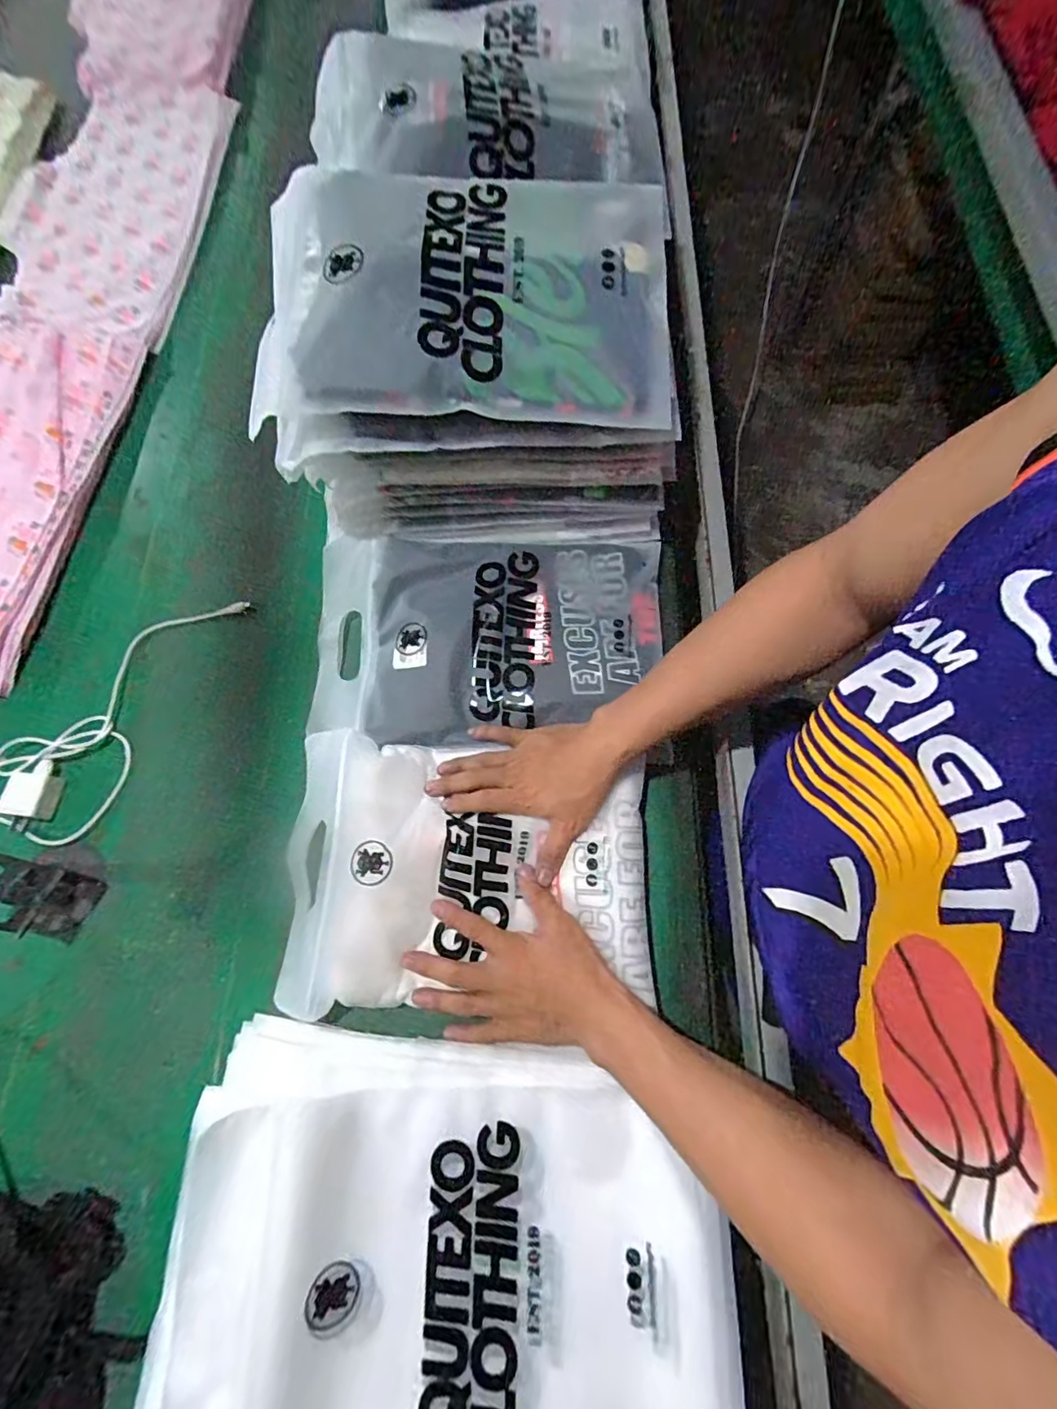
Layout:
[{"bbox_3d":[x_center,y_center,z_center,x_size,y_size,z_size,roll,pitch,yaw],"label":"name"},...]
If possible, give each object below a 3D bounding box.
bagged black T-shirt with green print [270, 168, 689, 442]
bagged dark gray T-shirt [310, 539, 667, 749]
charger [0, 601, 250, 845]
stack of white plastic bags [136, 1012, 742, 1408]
[{"bbox_3d":[-0.048,-0.344,0.459,0.329,0.052,0.226,0,73,3],"label":"bagged black T-shirt with green print"},{"bbox_3d":[-0.043,-0.075,0.574,0.356,0.030,0.219,-1,73,2],"label":"bagged dark gray T-shirt"},{"bbox_3d":[-0.432,-0.005,0.579,0.119,0.023,0.306,28,76,10],"label":"charger"},{"bbox_3d":[-0.053,0.404,0.386,0.388,0.050,0.282,2,73,3],"label":"stack of white plastic bags"}]

